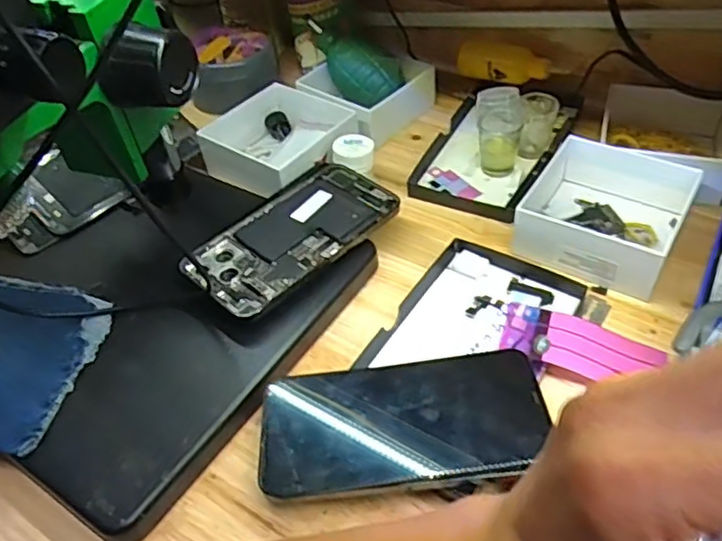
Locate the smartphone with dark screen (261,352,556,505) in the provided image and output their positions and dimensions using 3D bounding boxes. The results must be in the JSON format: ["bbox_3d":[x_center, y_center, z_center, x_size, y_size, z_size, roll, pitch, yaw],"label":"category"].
[{"bbox_3d":[0.023,0.083,0.351,0.158,0.010,0.080,-7,46,1],"label":"smartphone with dark screen"}]

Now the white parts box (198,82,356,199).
[{"bbox_3d":[-0.074,-0.111,0.567,0.112,0.051,0.121,27,55,29],"label":"white parts box"}]

